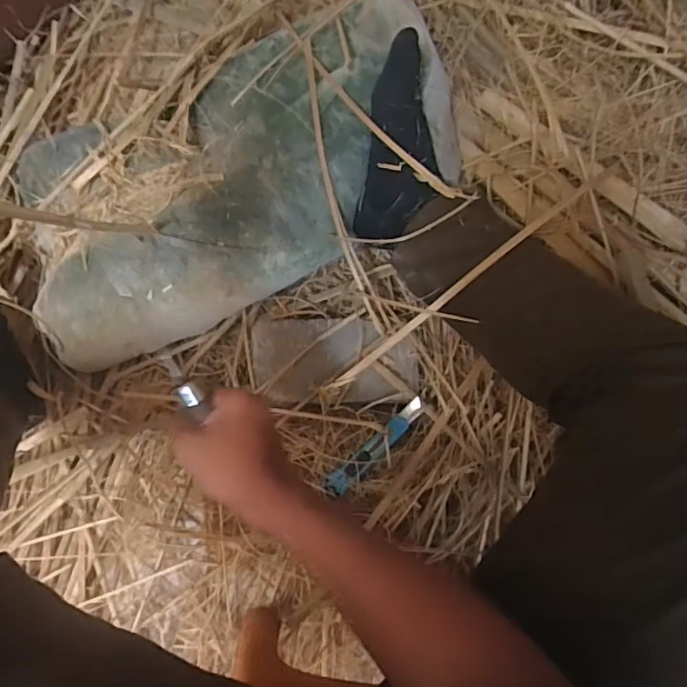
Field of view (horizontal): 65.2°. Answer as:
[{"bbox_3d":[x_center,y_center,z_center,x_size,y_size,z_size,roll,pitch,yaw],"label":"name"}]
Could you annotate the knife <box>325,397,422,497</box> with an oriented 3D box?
[{"bbox_3d":[0.038,0.129,0.656,0.026,0.022,0.159,45,103,11],"label":"knife"}]

